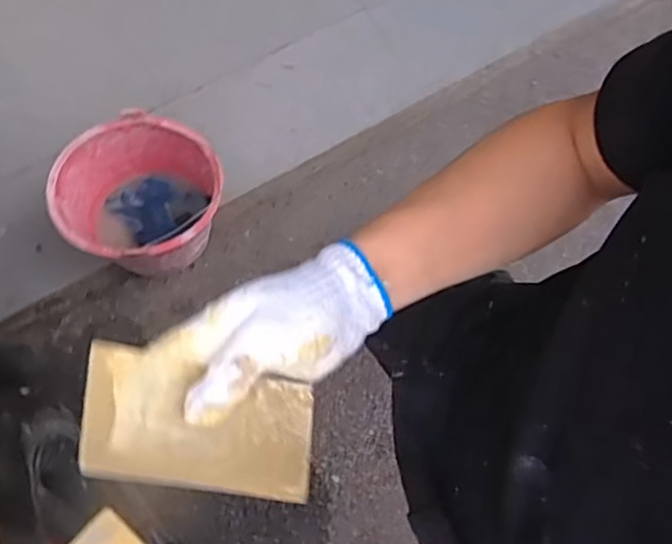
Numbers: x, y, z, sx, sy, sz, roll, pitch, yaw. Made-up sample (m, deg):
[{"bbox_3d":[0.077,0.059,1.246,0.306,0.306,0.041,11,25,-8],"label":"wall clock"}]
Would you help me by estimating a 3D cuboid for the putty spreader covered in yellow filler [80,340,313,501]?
[{"bbox_3d":[-0.080,0.090,0.373,0.135,0.004,0.073,14,58,-17],"label":"putty spreader covered in yellow filler"}]

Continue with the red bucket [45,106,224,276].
[{"bbox_3d":[-0.406,-0.142,1.324,0.304,0.243,0.308,1,68,-2],"label":"red bucket"}]

